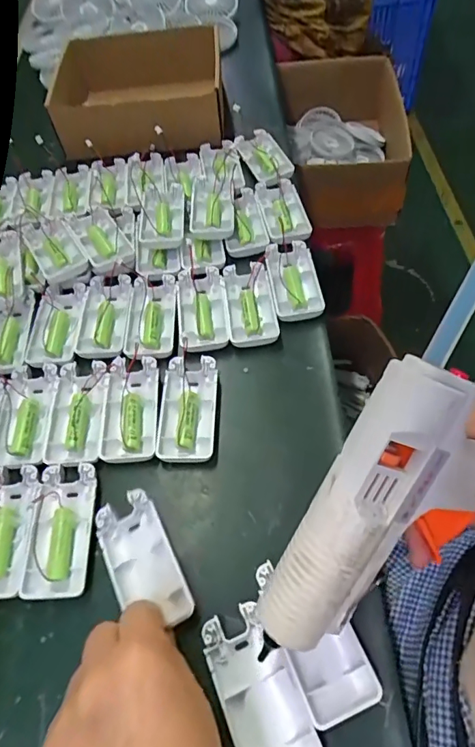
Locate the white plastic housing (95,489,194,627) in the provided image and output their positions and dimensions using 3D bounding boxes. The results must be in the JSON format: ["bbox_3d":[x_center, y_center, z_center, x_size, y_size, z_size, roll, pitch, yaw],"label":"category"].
[{"bbox_3d":[-0.067,0.132,0.327,0.044,0.014,0.093,-25,61,-11],"label":"white plastic housing"}]

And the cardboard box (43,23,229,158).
[{"bbox_3d":[-0.130,-0.357,0.596,0.200,0.059,0.163,-8,59,-1],"label":"cardboard box"}]

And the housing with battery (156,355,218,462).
[{"bbox_3d":[-0.041,0.028,0.387,0.045,0.013,0.092,-1,59,4],"label":"housing with battery"}]

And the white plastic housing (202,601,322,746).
[{"bbox_3d":[0.013,0.195,0.283,0.047,0.012,0.094,-21,60,-8],"label":"white plastic housing"}]

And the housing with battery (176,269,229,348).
[{"bbox_3d":[-0.035,-0.062,0.448,0.044,0.014,0.093,-7,59,0],"label":"housing with battery"}]

